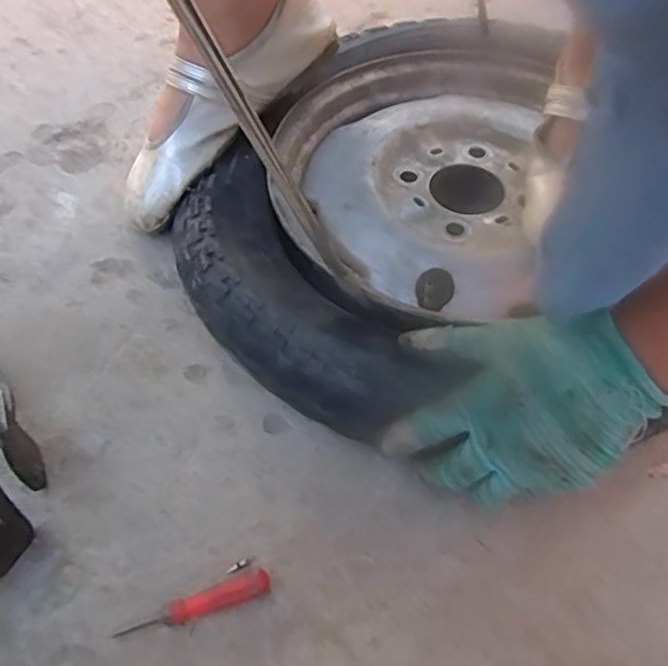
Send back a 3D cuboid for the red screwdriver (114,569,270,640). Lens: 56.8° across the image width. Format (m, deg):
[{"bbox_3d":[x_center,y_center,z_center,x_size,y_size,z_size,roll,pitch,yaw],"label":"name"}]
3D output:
[{"bbox_3d":[-0.083,0.160,0.366,0.090,0.010,0.015,-14,56,-11],"label":"red screwdriver"}]

